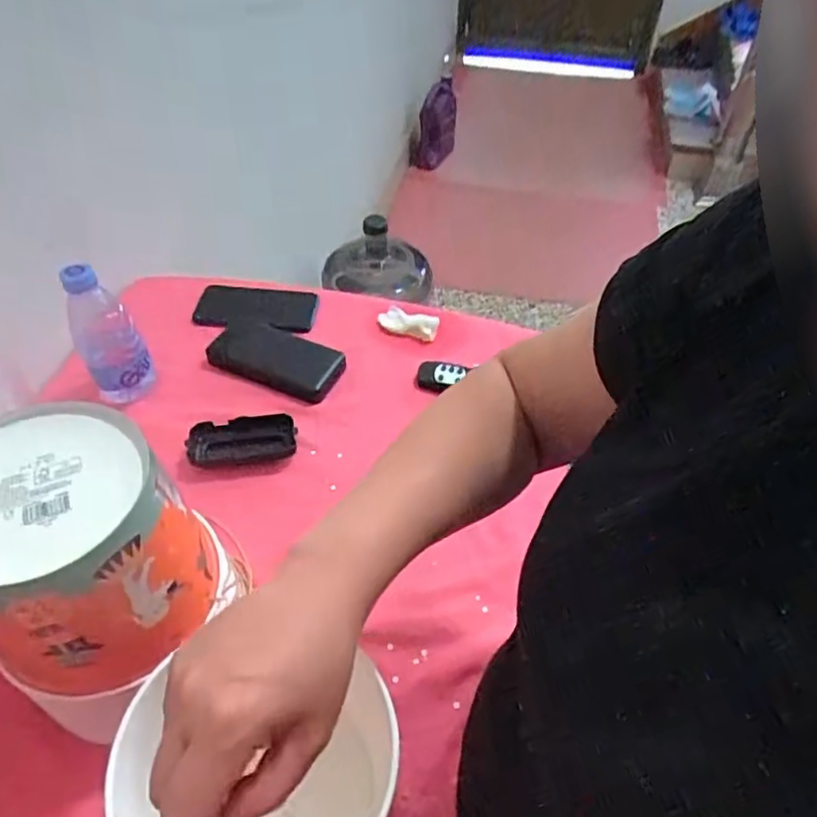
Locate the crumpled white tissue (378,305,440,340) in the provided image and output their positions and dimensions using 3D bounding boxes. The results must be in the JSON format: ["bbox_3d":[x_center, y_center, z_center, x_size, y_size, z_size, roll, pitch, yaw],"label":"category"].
[{"bbox_3d":[0.001,-0.112,0.821,0.078,0.017,0.034,18,50,15],"label":"crumpled white tissue"}]

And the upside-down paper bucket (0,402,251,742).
[{"bbox_3d":[-0.223,0.090,0.426,0.147,0.135,0.132,33,55,25],"label":"upside-down paper bucket"}]

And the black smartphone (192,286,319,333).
[{"bbox_3d":[-0.199,-0.137,0.835,0.153,0.012,0.090,4,48,2],"label":"black smartphone"}]

